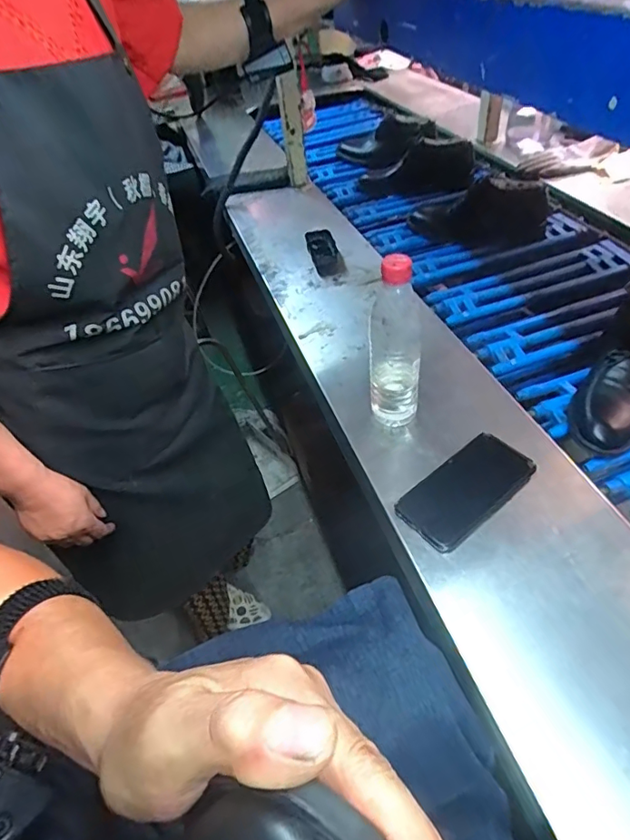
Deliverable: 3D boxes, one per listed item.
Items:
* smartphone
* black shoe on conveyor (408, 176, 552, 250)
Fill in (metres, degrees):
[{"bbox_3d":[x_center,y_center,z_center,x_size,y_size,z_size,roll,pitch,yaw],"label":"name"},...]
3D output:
[{"bbox_3d":[0.174,0.079,0.577,0.165,0.010,0.081,-32,51,-22],"label":"smartphone"},{"bbox_3d":[0.327,-0.423,1.041,0.275,0.123,0.086,7,46,31],"label":"black shoe on conveyor"}]

